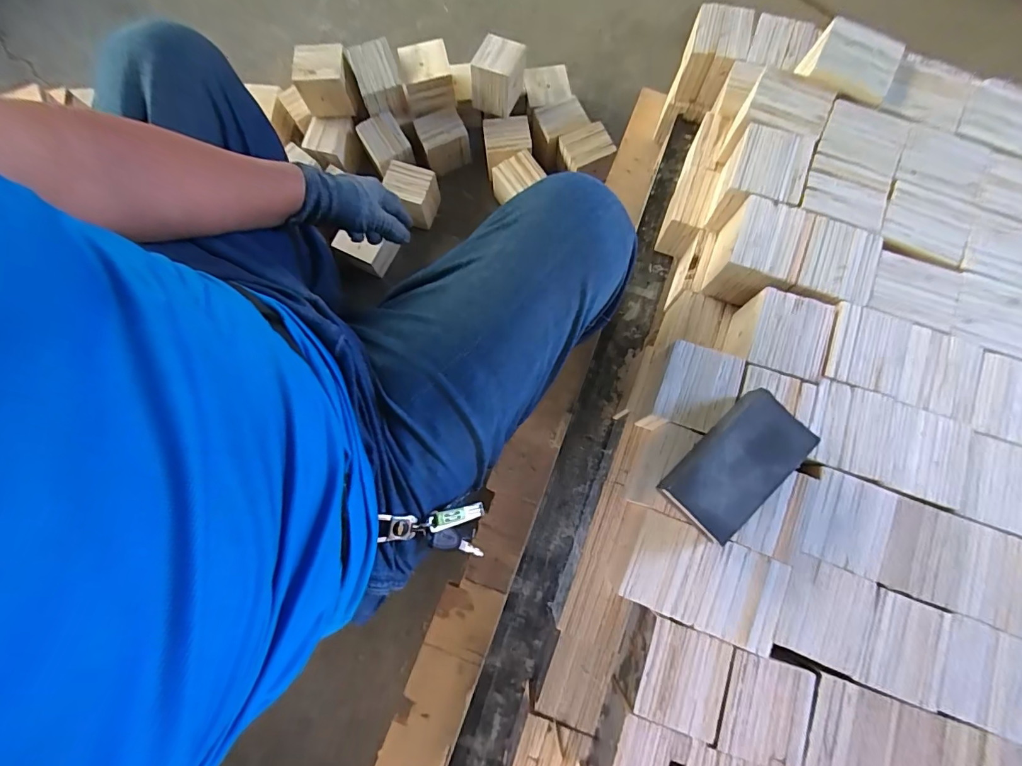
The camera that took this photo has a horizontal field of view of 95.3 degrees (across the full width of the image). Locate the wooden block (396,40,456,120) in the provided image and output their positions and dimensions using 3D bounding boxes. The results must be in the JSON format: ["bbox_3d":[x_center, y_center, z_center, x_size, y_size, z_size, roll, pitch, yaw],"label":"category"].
[{"bbox_3d":[-0.168,-0.607,0.926,0.095,0.074,0.102,-13,79,0],"label":"wooden block"}]

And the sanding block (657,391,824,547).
[{"bbox_3d":[0.223,0.080,0.462,0.140,0.042,0.078,-44,81,-7],"label":"sanding block"}]

